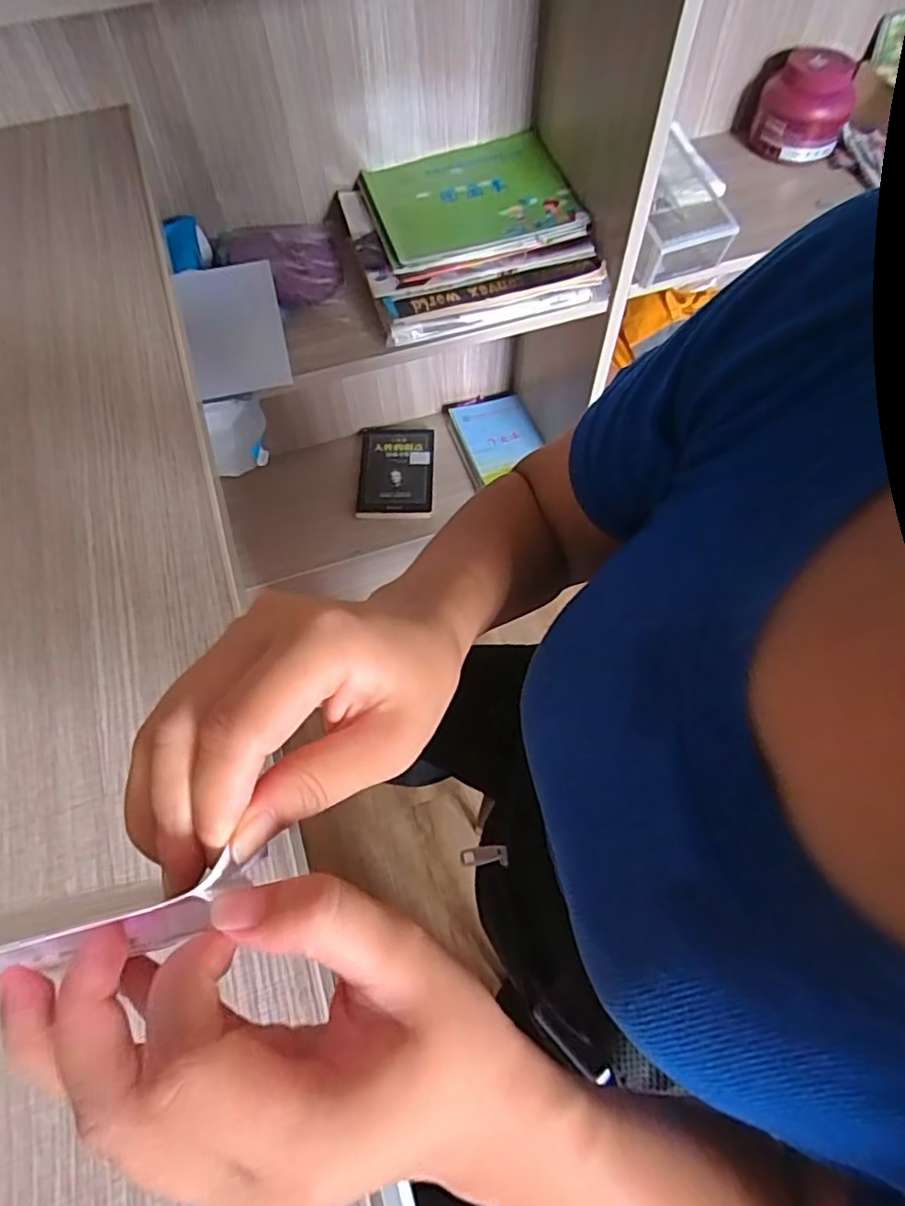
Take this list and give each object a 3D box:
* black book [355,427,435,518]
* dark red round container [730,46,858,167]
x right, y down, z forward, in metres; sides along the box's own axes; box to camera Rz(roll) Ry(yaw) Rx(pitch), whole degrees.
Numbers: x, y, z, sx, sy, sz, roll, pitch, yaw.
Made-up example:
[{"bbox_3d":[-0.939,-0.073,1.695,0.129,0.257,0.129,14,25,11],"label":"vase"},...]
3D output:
[{"bbox_3d":[-0.109,-0.259,1.209,0.140,0.017,0.225,-1,63,0],"label":"black book"},{"bbox_3d":[0.512,-0.734,0.933,0.127,0.112,0.135,0,63,1],"label":"dark red round container"}]

